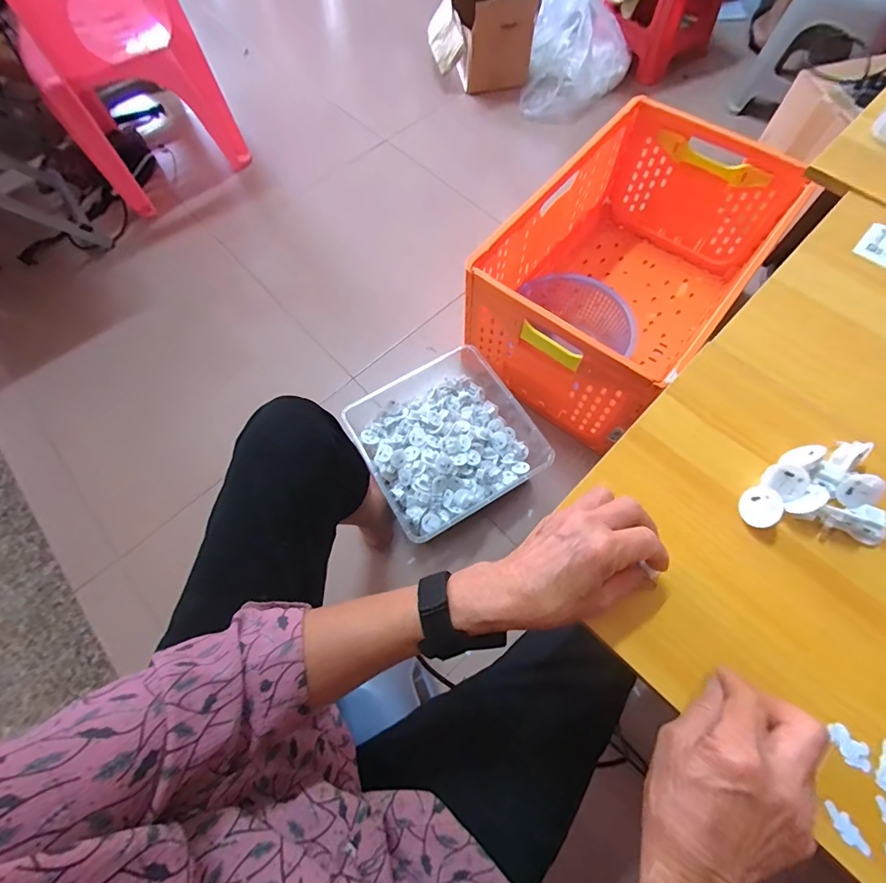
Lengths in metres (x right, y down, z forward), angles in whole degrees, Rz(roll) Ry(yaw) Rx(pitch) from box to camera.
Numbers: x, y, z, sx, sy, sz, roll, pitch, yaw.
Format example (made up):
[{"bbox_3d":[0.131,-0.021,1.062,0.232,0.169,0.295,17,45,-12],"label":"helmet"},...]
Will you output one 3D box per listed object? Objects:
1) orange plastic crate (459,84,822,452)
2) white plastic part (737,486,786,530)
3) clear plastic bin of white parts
[{"bbox_3d":[0.369,-0.355,0.933,0.379,0.298,0.615,35,73,16],"label":"orange plastic crate"},{"bbox_3d":[0.270,0.057,0.375,0.031,0.016,0.034,-6,68,47],"label":"white plastic part"},{"bbox_3d":[0.006,-0.010,0.864,0.317,0.082,0.328,-30,69,-9],"label":"clear plastic bin of white parts"}]

